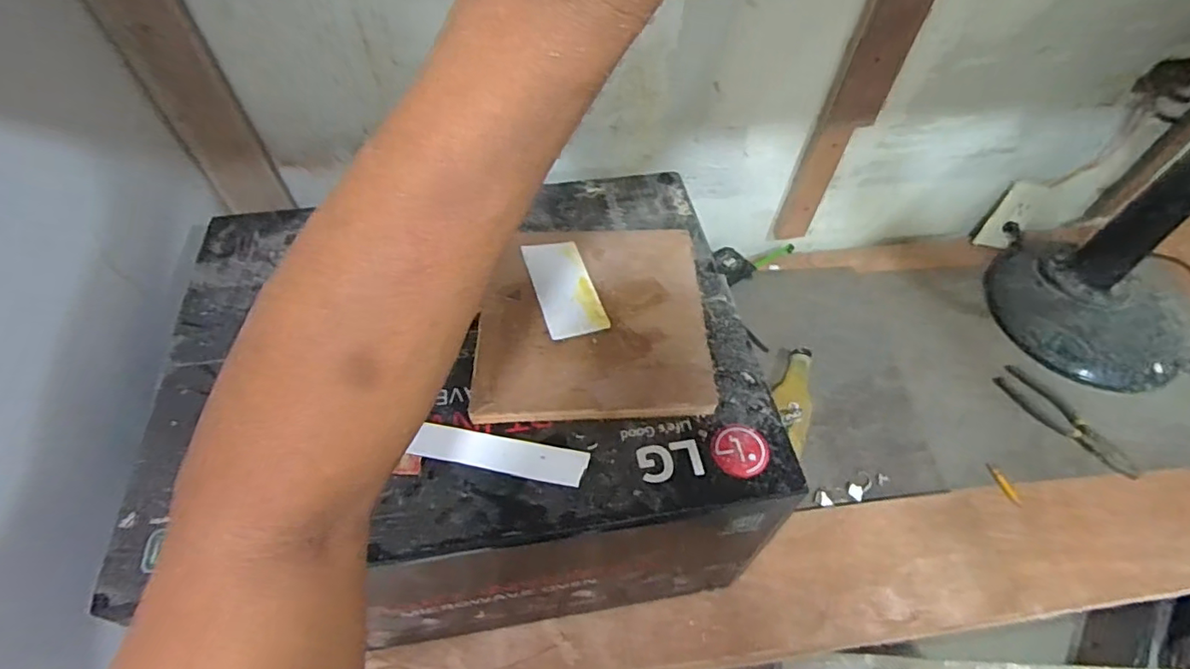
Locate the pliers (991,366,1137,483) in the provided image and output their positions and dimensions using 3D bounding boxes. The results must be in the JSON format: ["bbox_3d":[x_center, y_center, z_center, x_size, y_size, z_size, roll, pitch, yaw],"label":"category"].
[{"bbox_3d":[0.710,0.126,0.875,0.048,0.017,0.205,-34,64,-21],"label":"pliers"}]

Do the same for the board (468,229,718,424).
[{"bbox_3d":[-0.002,-0.022,0.559,0.210,0.018,0.223,0,57,-2],"label":"board"}]

